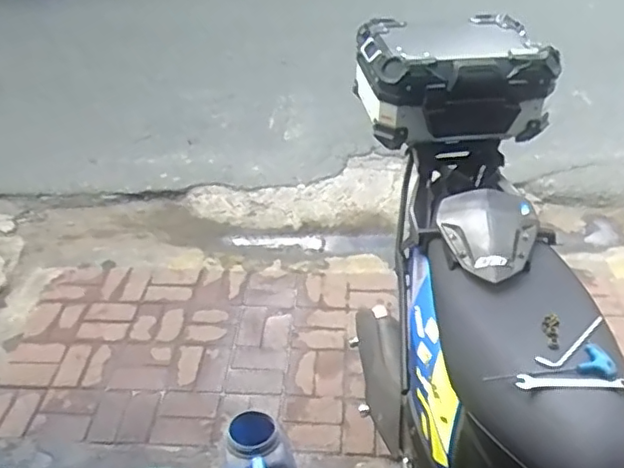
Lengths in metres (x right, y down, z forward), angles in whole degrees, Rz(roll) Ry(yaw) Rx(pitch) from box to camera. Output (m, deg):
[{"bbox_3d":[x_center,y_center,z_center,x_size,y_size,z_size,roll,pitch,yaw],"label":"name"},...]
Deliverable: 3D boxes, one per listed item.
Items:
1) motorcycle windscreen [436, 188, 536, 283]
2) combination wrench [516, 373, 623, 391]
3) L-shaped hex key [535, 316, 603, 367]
[{"bbox_3d":[0.353,-0.012,1.204,0.200,0.098,0.212,-2,40,2],"label":"motorcycle windscreen"},{"bbox_3d":[0.420,0.239,0.947,0.176,0.012,0.025,1,41,6],"label":"combination wrench"},{"bbox_3d":[0.459,0.188,1.023,0.185,0.013,0.034,-26,45,-24],"label":"L-shaped hex key"}]

